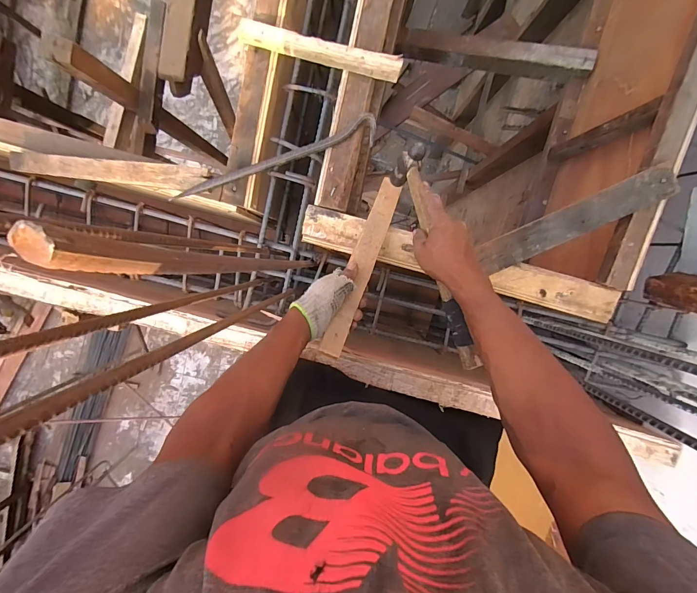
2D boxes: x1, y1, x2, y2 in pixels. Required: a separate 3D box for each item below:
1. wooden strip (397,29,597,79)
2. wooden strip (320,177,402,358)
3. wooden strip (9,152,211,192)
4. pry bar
[{"bbox_3d":[0.395,-0.658,0.950,0.490,0.057,0.070,19,97,15],"label":"wooden strip"},{"bbox_3d":[0.026,-0.057,0.593,0.040,0.014,0.328,21,72,-2],"label":"wooden strip"},{"bbox_3d":[-0.424,-0.225,0.619,0.344,0.021,0.041,6,97,-1],"label":"wooden strip"},{"bbox_3d":[-0.133,-0.240,0.606,0.369,0.020,0.044,-15,97,2],"label":"pry bar"}]

